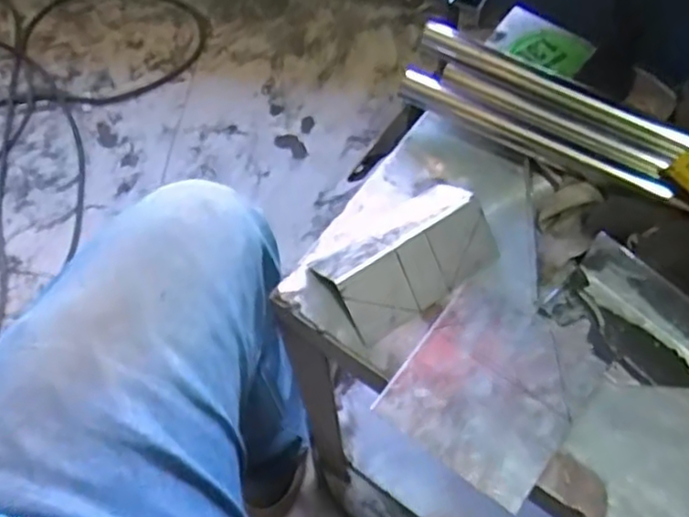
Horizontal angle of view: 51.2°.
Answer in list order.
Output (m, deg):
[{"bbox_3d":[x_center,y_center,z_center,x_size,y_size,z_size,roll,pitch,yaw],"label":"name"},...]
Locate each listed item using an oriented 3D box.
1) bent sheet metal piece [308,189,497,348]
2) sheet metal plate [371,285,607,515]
[{"bbox_3d":[0.036,-0.005,0.428,0.100,0.037,0.065,-32,68,-13],"label":"bent sheet metal piece"},{"bbox_3d":[0.085,0.070,0.405,0.092,0.009,0.106,35,67,18],"label":"sheet metal plate"}]

